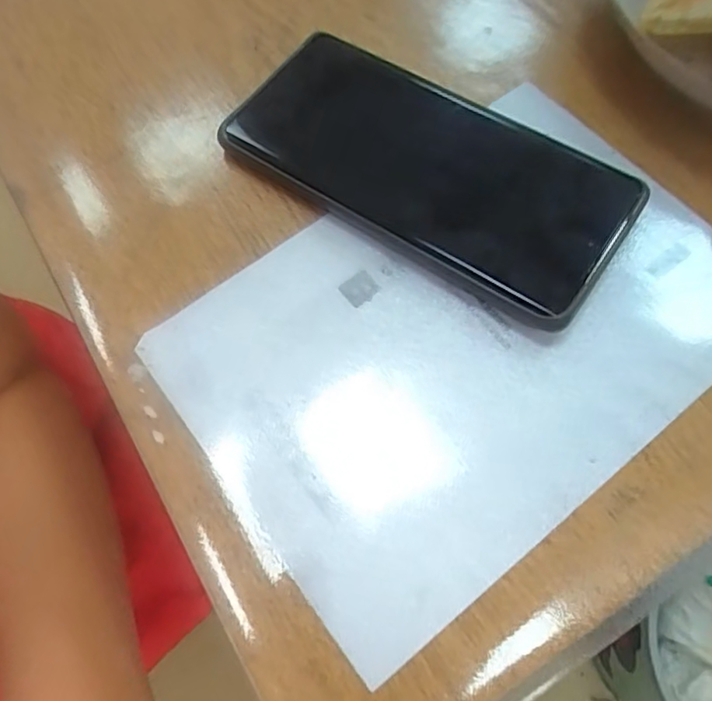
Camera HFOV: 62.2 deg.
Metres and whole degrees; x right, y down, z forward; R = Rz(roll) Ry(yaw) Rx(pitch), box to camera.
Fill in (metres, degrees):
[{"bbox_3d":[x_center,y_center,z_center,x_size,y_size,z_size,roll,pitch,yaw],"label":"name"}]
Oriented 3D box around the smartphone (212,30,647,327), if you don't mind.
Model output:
[{"bbox_3d":[0.027,-0.076,0.244,0.162,0.016,0.076,32,71,15],"label":"smartphone"}]

